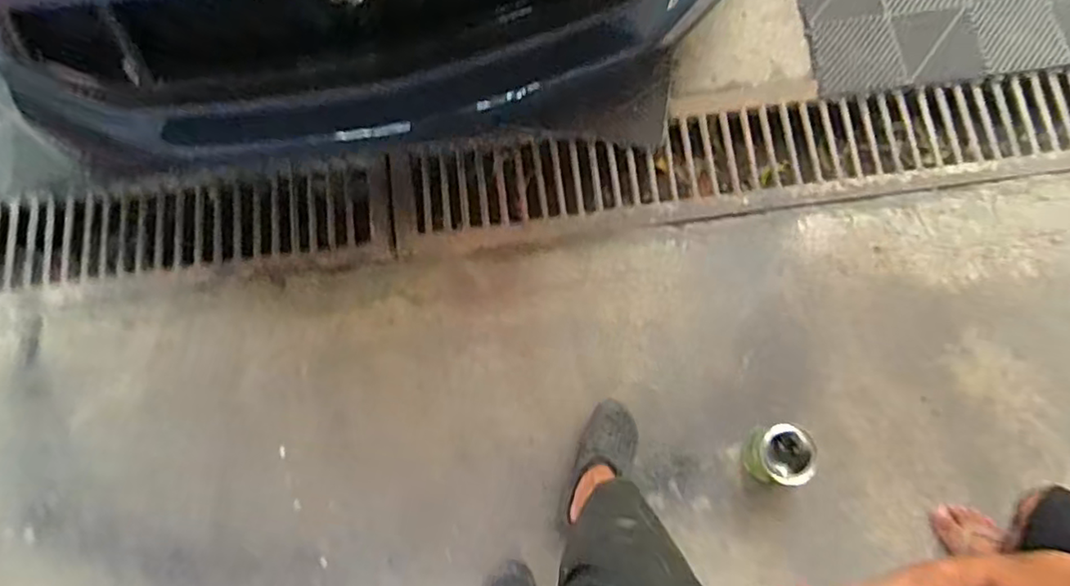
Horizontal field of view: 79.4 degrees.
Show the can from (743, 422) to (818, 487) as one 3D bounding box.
[{"bbox_3d":[0.476,0.318,1.266,0.117,0.118,0.113,0,75,2],"label":"can"}]

